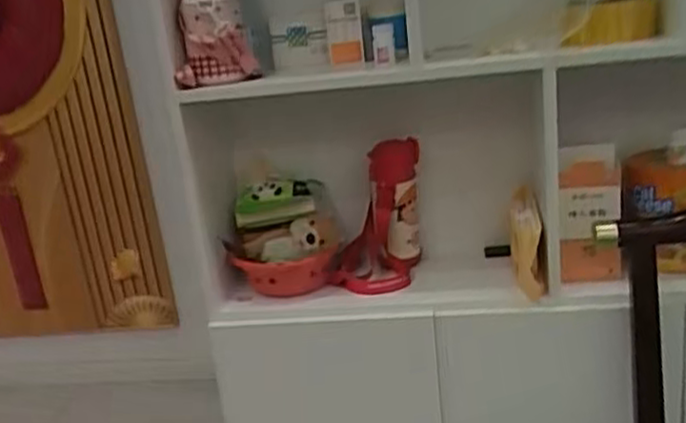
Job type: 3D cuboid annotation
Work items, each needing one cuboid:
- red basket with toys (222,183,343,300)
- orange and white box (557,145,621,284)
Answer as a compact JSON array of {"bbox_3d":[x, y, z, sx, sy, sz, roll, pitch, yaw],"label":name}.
[{"bbox_3d":[-0.100,0.049,1.285,0.176,0.184,0.184,-7,17,0],"label":"red basket with toys"},{"bbox_3d":[0.377,0.007,1.143,0.089,0.207,0.045,-2,18,14],"label":"orange and white box"}]

